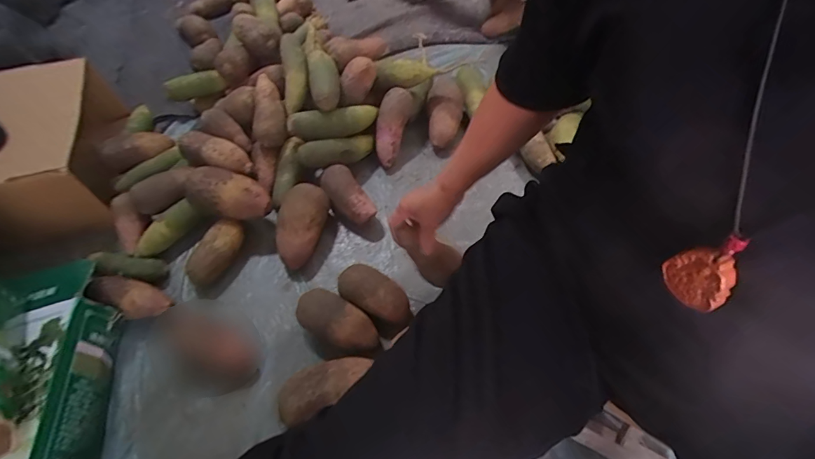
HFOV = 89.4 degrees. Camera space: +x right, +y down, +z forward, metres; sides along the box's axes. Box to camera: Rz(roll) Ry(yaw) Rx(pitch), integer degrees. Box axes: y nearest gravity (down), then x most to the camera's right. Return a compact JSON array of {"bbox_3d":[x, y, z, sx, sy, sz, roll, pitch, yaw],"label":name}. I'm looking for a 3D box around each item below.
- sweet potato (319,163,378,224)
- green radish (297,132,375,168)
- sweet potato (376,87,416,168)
[{"bbox_3d":[-0.119,-0.064,0.823,0.069,0.050,0.143,-29,60,-15],"label":"sweet potato"},{"bbox_3d":[-0.142,-0.163,0.853,0.169,0.046,0.056,-18,55,-31],"label":"green radish"},{"bbox_3d":[-0.034,-0.223,0.896,0.059,0.053,0.170,11,76,10],"label":"sweet potato"}]

